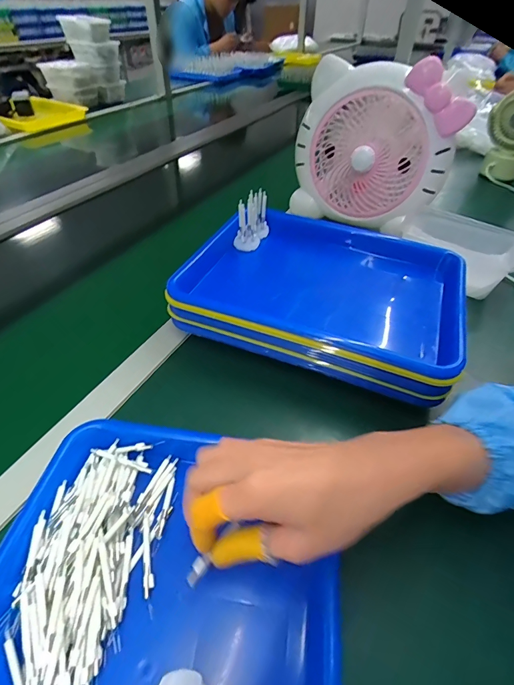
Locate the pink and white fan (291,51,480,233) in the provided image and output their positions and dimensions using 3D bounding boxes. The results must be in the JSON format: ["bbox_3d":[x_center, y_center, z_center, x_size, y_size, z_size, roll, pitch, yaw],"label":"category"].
[{"bbox_3d":[0.176,-0.304,0.592,0.242,0.226,0.086,24,48,22],"label":"pink and white fan"}]

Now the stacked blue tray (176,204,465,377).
[{"bbox_3d":[0.085,-0.065,0.486,0.326,0.079,0.241,16,46,15],"label":"stacked blue tray"}]

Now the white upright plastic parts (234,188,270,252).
[{"bbox_3d":[-0.006,-0.172,0.525,0.028,0.068,0.053,24,48,21],"label":"white upright plastic parts"}]

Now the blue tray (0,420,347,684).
[{"bbox_3d":[-0.072,0.212,0.241,0.261,0.048,0.317,9,44,7],"label":"blue tray"}]

